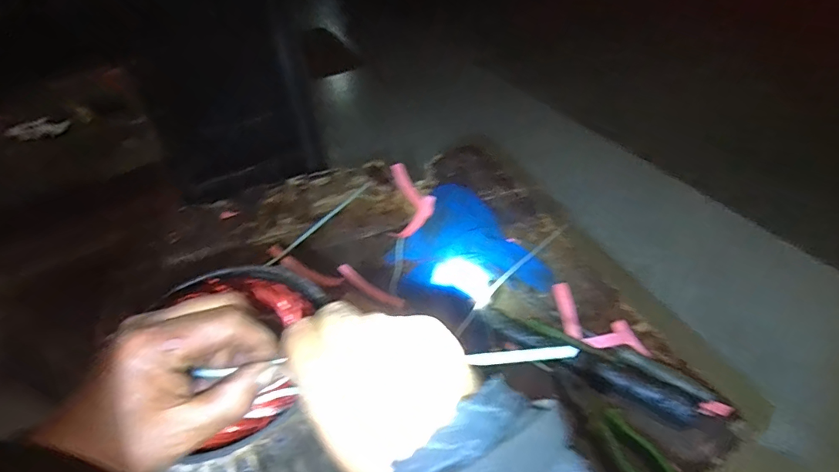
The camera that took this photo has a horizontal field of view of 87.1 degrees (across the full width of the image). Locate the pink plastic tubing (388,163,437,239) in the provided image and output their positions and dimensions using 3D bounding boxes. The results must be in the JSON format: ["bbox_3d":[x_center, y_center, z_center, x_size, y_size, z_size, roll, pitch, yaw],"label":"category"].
[{"bbox_3d":[-0.014,-0.065,0.800,0.078,0.041,0.178,-3,41,2],"label":"pink plastic tubing"}]

